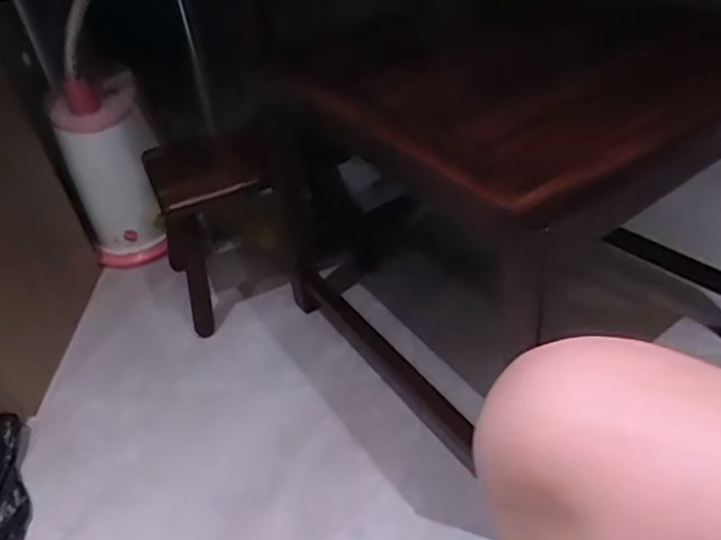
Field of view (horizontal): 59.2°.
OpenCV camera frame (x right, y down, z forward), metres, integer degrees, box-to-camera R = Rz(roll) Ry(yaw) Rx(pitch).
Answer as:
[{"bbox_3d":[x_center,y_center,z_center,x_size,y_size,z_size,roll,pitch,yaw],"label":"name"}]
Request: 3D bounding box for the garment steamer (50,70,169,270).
[{"bbox_3d":[-0.478,-0.194,1.243,0.145,0.362,0.164,-9,17,-2],"label":"garment steamer"}]

